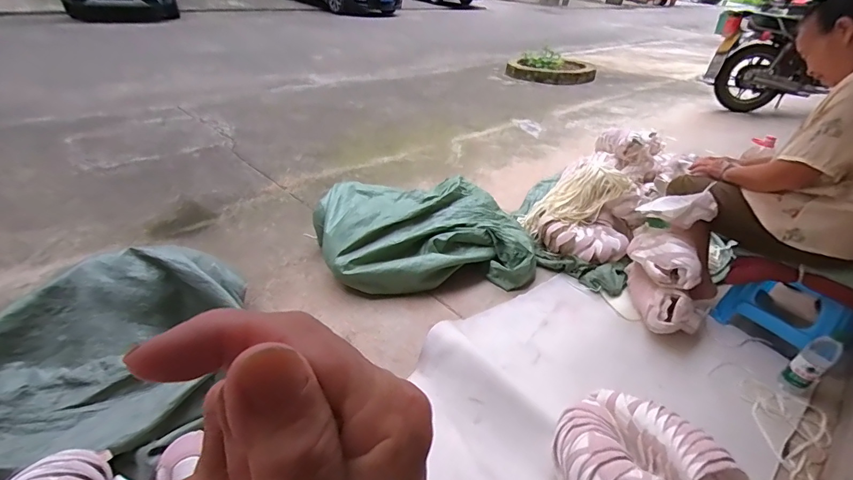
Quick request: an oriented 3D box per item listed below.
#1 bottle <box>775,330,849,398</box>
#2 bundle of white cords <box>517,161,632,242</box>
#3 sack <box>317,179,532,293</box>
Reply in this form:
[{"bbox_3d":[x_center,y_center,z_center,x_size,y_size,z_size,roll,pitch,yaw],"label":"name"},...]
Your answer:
[{"bbox_3d":[1.041,0.333,1.077,0.064,0.182,0.067,-18,40,-27],"label":"bottle"},{"bbox_3d":[0.591,-0.151,1.627,0.443,0.151,0.166,-29,24,27],"label":"bundle of white cords"},{"bbox_3d":[-0.022,-0.038,1.567,0.807,0.183,0.520,-3,36,-9],"label":"sack"}]

